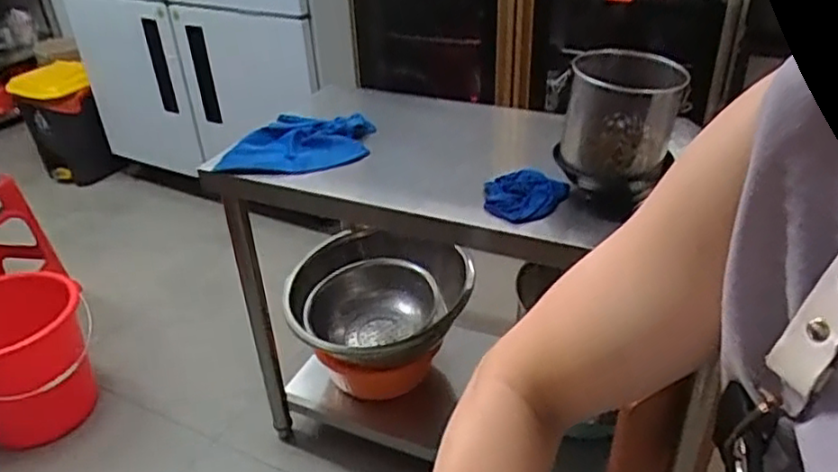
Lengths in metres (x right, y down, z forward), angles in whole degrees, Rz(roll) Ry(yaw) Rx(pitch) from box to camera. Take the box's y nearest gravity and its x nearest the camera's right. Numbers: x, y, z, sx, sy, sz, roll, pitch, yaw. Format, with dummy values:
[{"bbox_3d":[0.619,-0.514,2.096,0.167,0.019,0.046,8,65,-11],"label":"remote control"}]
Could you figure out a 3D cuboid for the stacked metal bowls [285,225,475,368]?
[{"bbox_3d":[-0.120,0.168,1.606,0.417,0.215,0.417,-1,33,1],"label":"stacked metal bowls"}]

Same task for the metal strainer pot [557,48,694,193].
[{"bbox_3d":[0.317,-0.199,1.081,0.151,0.190,0.146,-8,33,-10],"label":"metal strainer pot"}]

